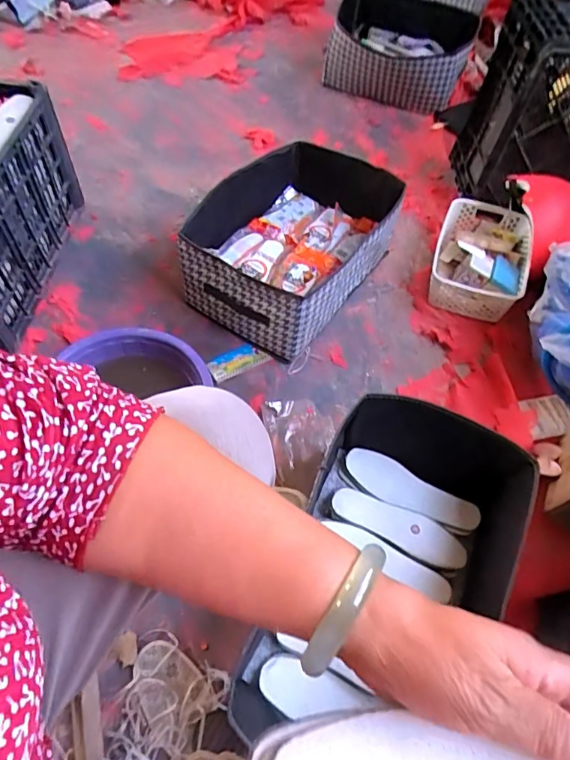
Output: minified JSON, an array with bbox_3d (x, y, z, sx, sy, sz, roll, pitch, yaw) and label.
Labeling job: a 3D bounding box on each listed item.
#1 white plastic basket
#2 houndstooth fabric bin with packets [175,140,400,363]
[{"bbox_3d":[0.442,-0.282,1.078,0.195,0.092,0.294,20,62,7],"label":"white plastic basket"},{"bbox_3d":[0.016,-0.297,1.005,0.325,0.183,0.443,33,64,14],"label":"houndstooth fabric bin with packets"}]

